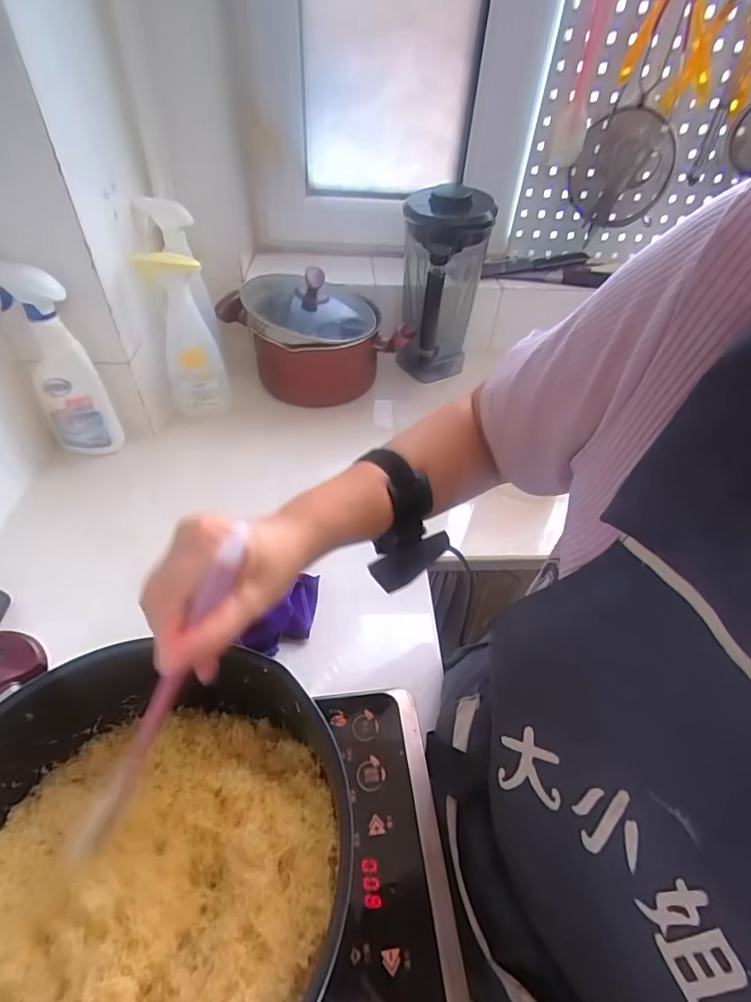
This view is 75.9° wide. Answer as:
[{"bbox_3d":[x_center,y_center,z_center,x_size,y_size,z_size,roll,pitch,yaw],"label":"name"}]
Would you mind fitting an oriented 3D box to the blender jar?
[{"bbox_3d":[0.110,-0.363,0.851,0.133,0.307,0.166,9,46,5],"label":"blender jar"}]

